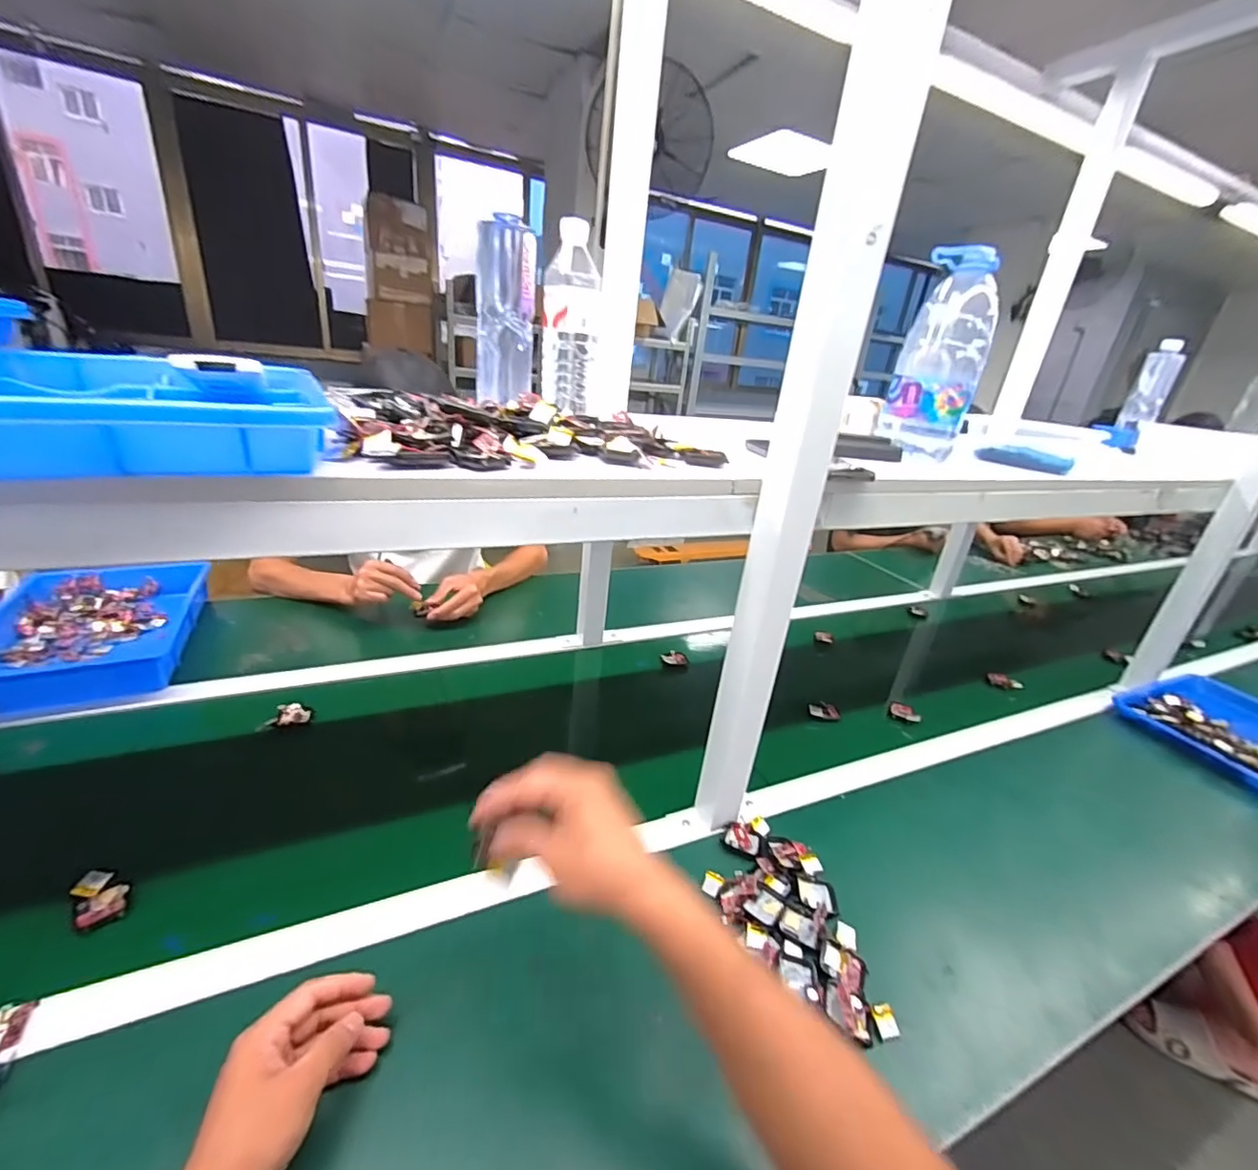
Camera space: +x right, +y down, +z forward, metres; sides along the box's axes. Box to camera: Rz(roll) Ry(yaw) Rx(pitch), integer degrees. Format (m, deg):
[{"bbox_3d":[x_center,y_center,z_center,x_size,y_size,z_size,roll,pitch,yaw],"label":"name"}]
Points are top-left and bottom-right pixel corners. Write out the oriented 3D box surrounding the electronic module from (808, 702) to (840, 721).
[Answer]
[{"bbox_3d":[0.315,0.203,0.867,0.049,0.013,0.036,10,25,7],"label":"electronic module"}]

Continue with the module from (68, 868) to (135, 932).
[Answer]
[{"bbox_3d":[-0.486,0.287,0.495,0.036,0.018,0.055,-17,34,-42],"label":"module"}]

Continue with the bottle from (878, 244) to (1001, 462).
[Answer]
[{"bbox_3d":[0.393,-0.287,0.676,0.096,0.224,0.085,17,27,22],"label":"bottle"}]

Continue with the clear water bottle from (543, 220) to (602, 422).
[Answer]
[{"bbox_3d":[-0.071,-0.326,0.669,0.069,0.201,0.063,2,25,-10],"label":"clear water bottle"}]

